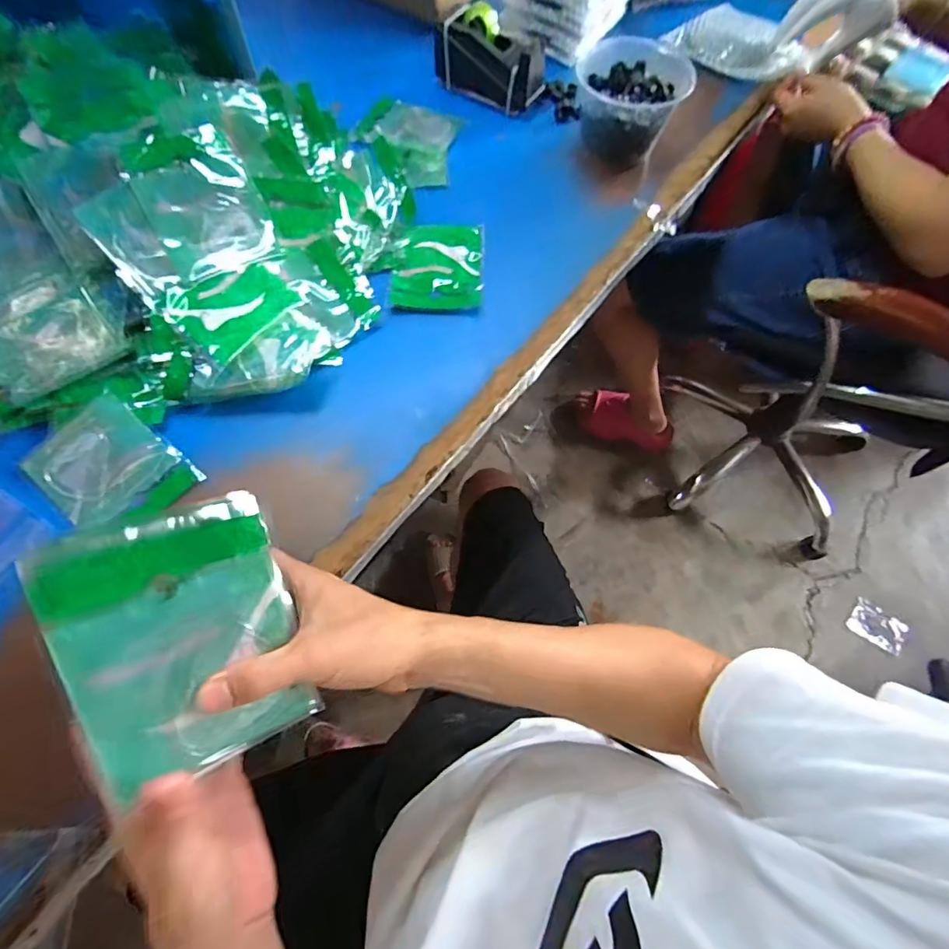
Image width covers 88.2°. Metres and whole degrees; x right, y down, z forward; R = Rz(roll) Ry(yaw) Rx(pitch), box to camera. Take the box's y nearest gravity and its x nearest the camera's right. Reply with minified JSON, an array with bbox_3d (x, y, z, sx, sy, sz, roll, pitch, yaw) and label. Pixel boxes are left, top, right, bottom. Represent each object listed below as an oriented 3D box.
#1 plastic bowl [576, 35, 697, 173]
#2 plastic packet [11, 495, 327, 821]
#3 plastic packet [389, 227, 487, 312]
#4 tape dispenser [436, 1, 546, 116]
[{"bbox_3d":[0.197,-0.477,0.630,0.126,0.076,0.124,1,68,-1],"label":"plastic bowl"},{"bbox_3d":[-0.155,0.092,0.267,0.105,0.010,0.146,-20,109,-34],"label":"plastic packet"},{"bbox_3d":[-0.040,-0.240,0.565,0.100,0.016,0.124,2,68,-1],"label":"plastic packet"},{"bbox_3d":[0.022,-0.562,0.664,0.148,0.075,0.063,33,71,11],"label":"tape dispenser"}]

